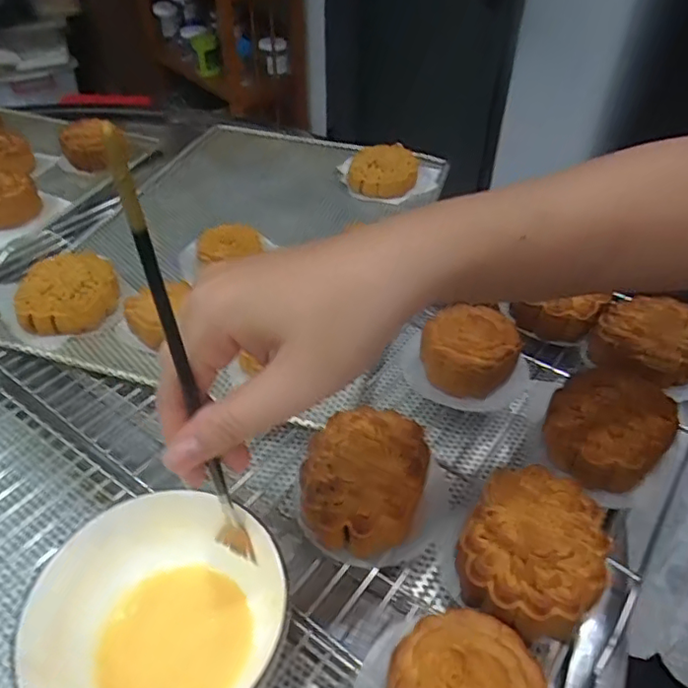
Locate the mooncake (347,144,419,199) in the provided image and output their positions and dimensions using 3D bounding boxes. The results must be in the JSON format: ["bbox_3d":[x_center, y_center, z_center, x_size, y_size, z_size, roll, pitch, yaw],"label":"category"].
[{"bbox_3d":[0.045,-0.195,0.653,0.079,0.034,0.089,6,43,6],"label":"mooncake"}]

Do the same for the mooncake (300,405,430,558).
[{"bbox_3d":[0.012,0.081,0.346,0.069,0.035,0.082,10,44,10],"label":"mooncake"}]

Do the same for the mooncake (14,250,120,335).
[{"bbox_3d":[-0.227,-0.043,0.478,0.078,0.032,0.083,-19,46,-20],"label":"mooncake"}]

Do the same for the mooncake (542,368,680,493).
[{"bbox_3d":[0.171,0.053,0.371,0.069,0.039,0.071,0,43,0],"label":"mooncake"}]

